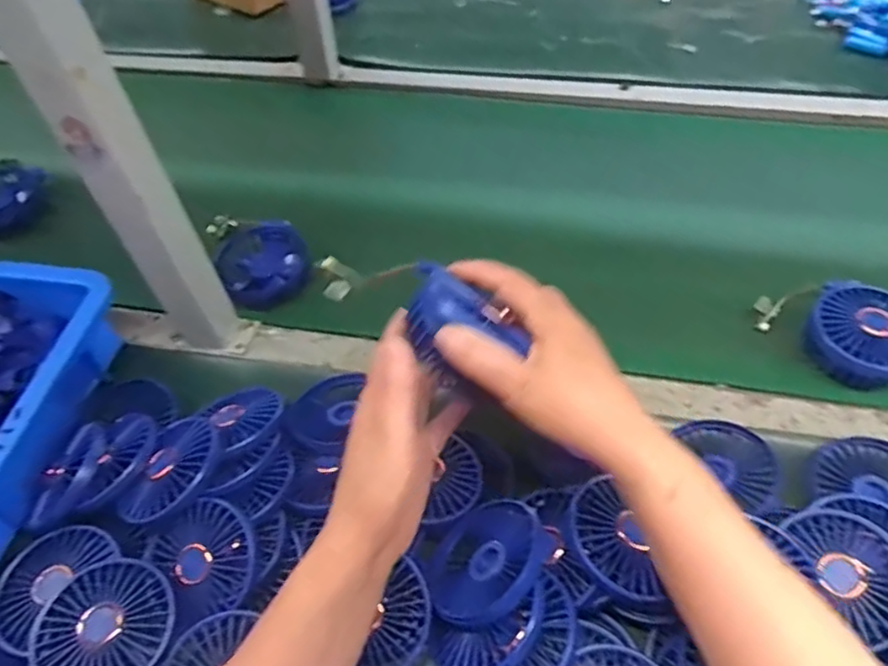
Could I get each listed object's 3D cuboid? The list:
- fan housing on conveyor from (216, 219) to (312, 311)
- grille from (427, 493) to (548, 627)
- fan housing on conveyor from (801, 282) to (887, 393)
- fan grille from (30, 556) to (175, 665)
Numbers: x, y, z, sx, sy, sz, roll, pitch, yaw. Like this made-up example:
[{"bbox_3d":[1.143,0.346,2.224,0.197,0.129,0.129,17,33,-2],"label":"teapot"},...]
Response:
[{"bbox_3d":[-0.181,-0.071,0.679,0.087,0.031,0.103,-22,52,-12],"label":"fan housing on conveyor"},{"bbox_3d":[0.030,0.153,0.452,0.090,0.014,0.088,-48,24,-16],"label":"grille"},{"bbox_3d":[0.357,0.001,0.567,0.087,0.036,0.090,-3,51,3],"label":"fan housing on conveyor"},{"bbox_3d":[-0.224,0.192,0.439,0.085,0.016,0.085,-2,58,3],"label":"fan grille"}]

